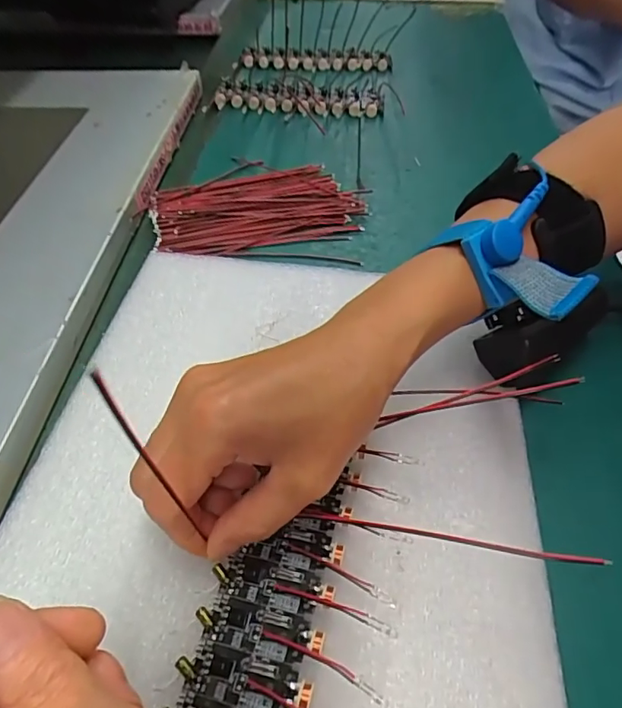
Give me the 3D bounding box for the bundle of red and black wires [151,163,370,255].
[{"bbox_3d":[-0.040,-0.116,0.377,0.145,0.010,0.099,-11,50,-8],"label":"bundle of red and black wires"}]

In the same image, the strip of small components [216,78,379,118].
[{"bbox_3d":[-0.012,-0.240,0.483,0.151,0.010,0.057,2,50,3],"label":"strip of small components"}]

